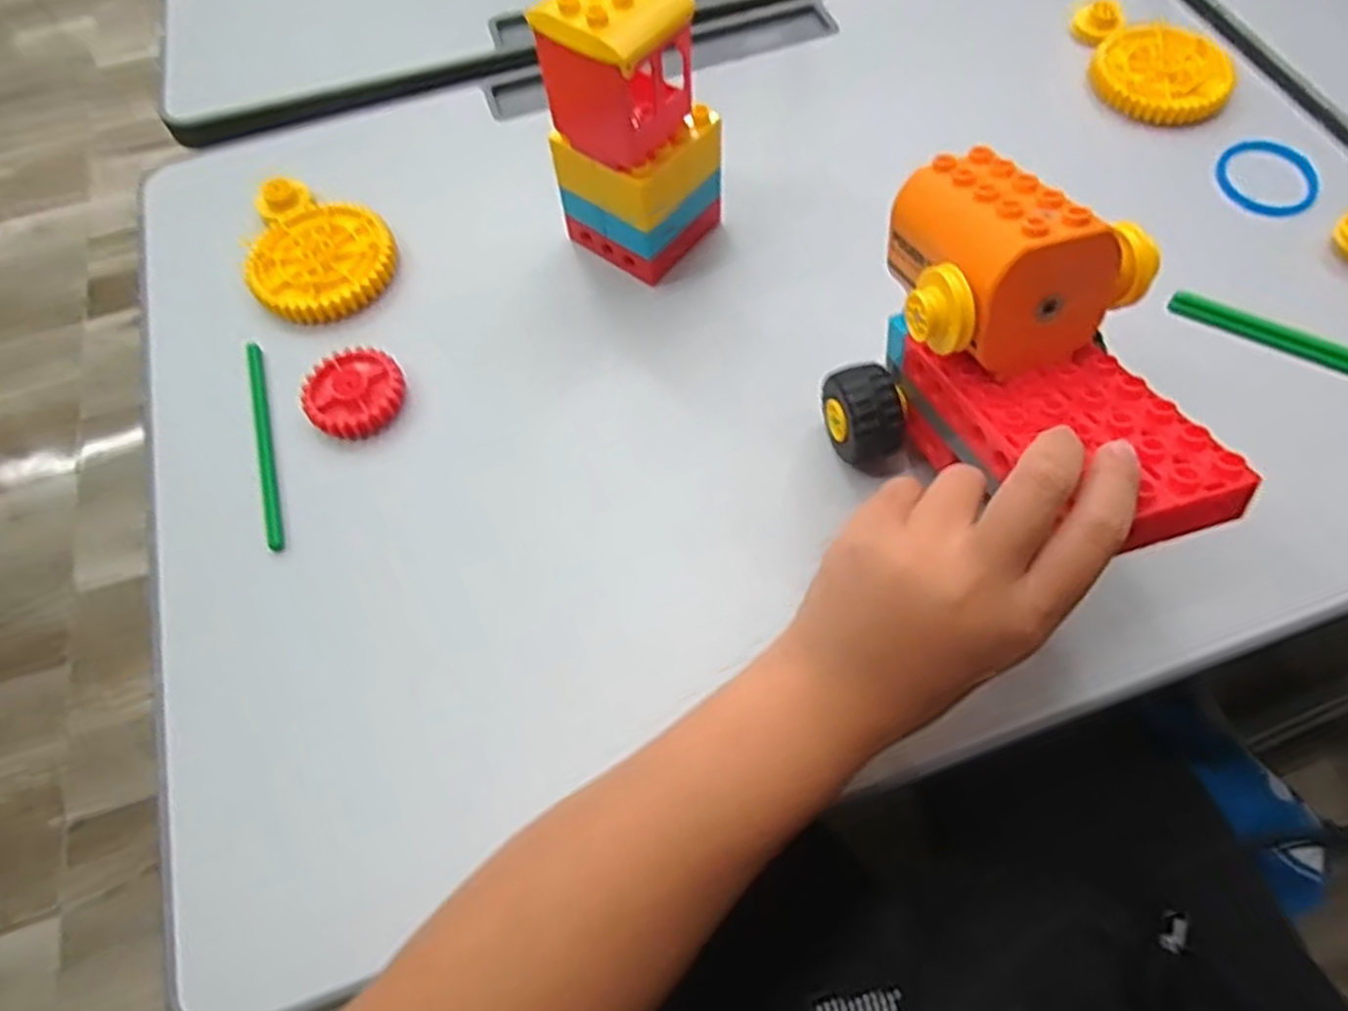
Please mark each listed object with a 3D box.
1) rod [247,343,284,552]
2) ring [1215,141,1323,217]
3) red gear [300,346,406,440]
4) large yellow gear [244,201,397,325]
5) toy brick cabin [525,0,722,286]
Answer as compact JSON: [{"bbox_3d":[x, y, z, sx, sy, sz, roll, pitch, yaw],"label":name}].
[{"bbox_3d":[-0.208,-0.034,0.394,0.008,0.004,0.124,-17,64,-7],"label":"rod"},{"bbox_3d":[0.347,-0.193,0.454,0.057,0.004,0.057,-1,63,2],"label":"ring"},{"bbox_3d":[-0.165,-0.058,0.401,0.049,0.015,0.049,-1,63,2],"label":"red gear"},{"bbox_3d":[-0.199,-0.139,0.443,0.077,0.013,0.079,-1,63,2],"label":"large yellow gear"},{"bbox_3d":[-0.022,-0.186,0.393,0.066,0.141,0.074,32,68,17],"label":"toy brick cabin"}]

